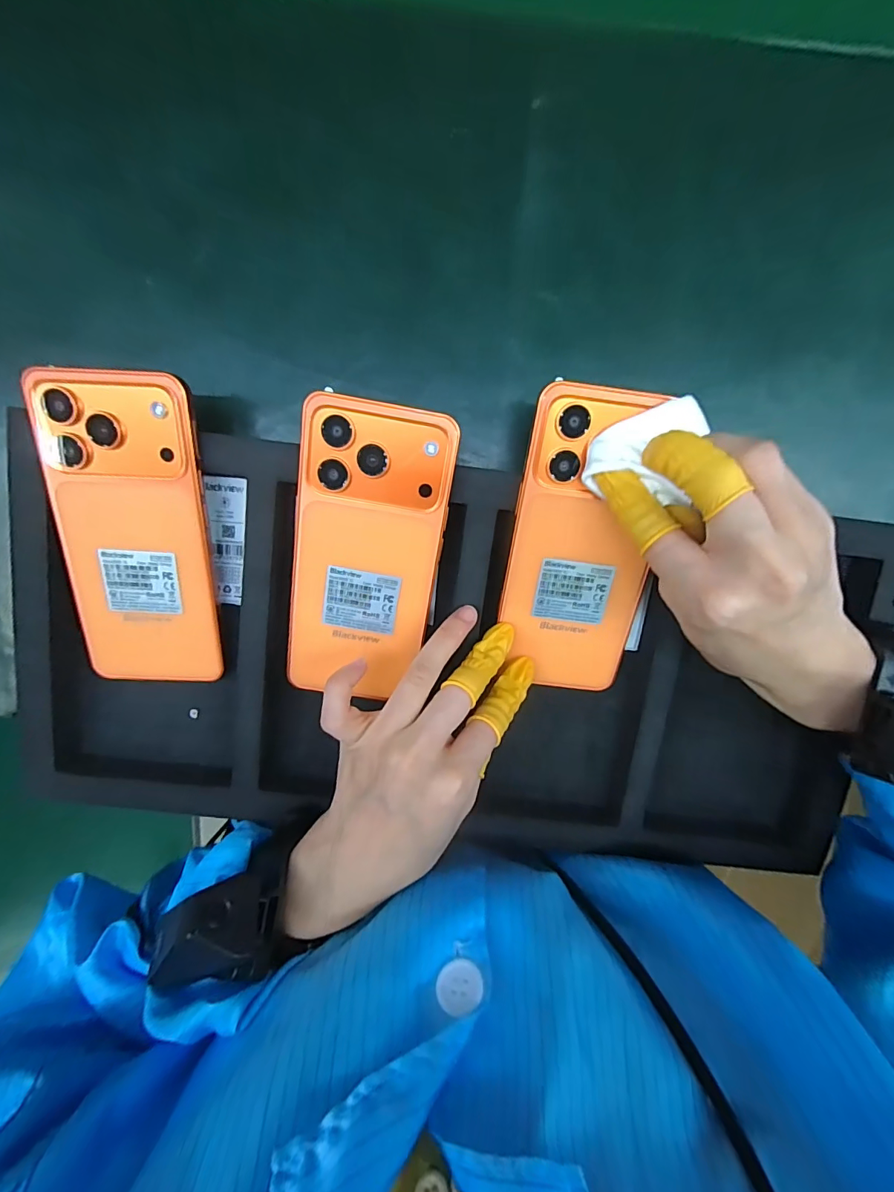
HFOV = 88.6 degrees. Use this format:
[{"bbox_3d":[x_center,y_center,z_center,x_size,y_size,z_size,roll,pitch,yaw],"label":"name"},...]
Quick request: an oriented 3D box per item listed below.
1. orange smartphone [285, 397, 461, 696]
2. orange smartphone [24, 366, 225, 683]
[{"bbox_3d":[-0.045,-0.018,0.246,0.076,0.005,0.159,12,110,-3],"label":"orange smartphone"},{"bbox_3d":[-0.165,-0.028,0.243,0.078,0.010,0.163,5,111,-2],"label":"orange smartphone"}]

